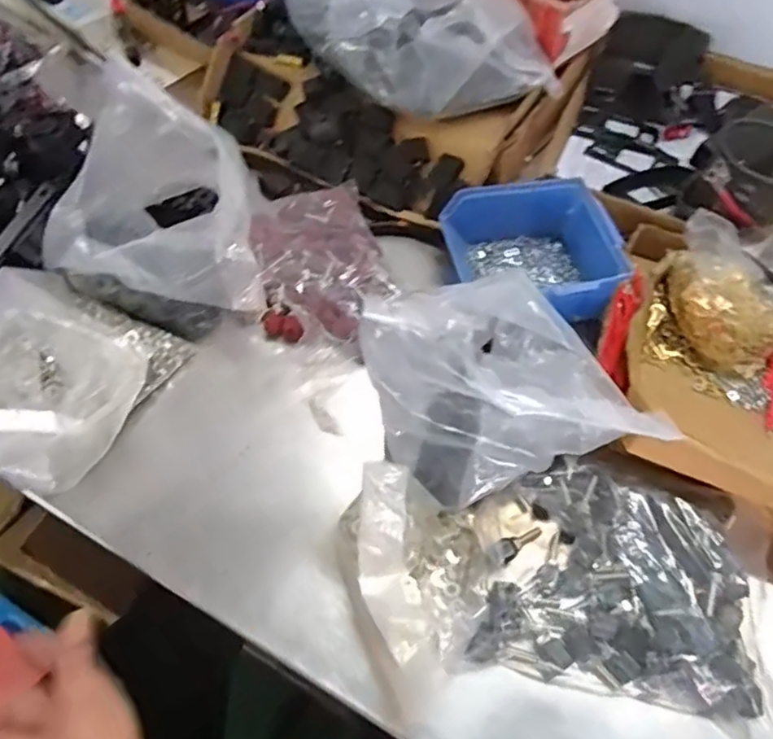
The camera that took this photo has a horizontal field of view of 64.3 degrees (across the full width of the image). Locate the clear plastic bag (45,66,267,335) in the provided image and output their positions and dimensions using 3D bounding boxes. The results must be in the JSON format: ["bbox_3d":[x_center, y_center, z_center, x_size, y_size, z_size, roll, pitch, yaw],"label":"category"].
[{"bbox_3d":[-0.185,-0.115,0.479,0.157,0.147,0.143,-22,61,-16],"label":"clear plastic bag"}]

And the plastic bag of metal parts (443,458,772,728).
[{"bbox_3d":[0.150,0.139,0.412,0.189,0.038,0.141,10,57,4],"label":"plastic bag of metal parts"}]

